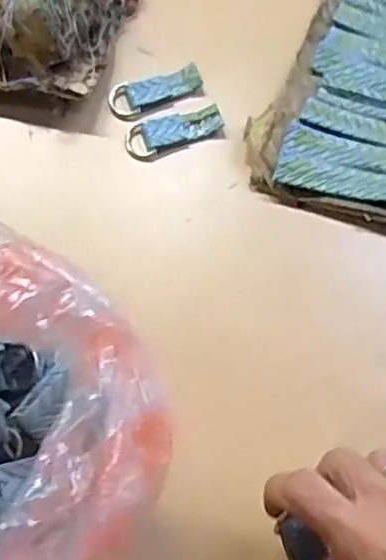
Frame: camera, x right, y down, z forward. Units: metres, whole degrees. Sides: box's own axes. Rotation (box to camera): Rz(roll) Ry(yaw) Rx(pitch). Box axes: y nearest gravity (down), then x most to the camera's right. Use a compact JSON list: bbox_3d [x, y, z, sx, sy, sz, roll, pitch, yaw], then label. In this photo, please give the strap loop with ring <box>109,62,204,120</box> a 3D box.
[{"bbox_3d":[-0.023,-0.122,0.435,0.061,0.005,0.023,-25,68,-8],"label":"strap loop with ring"}]

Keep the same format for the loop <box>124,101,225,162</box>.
[{"bbox_3d":[-0.011,-0.091,0.422,0.060,0.005,0.025,-19,68,-6],"label":"loop"}]

